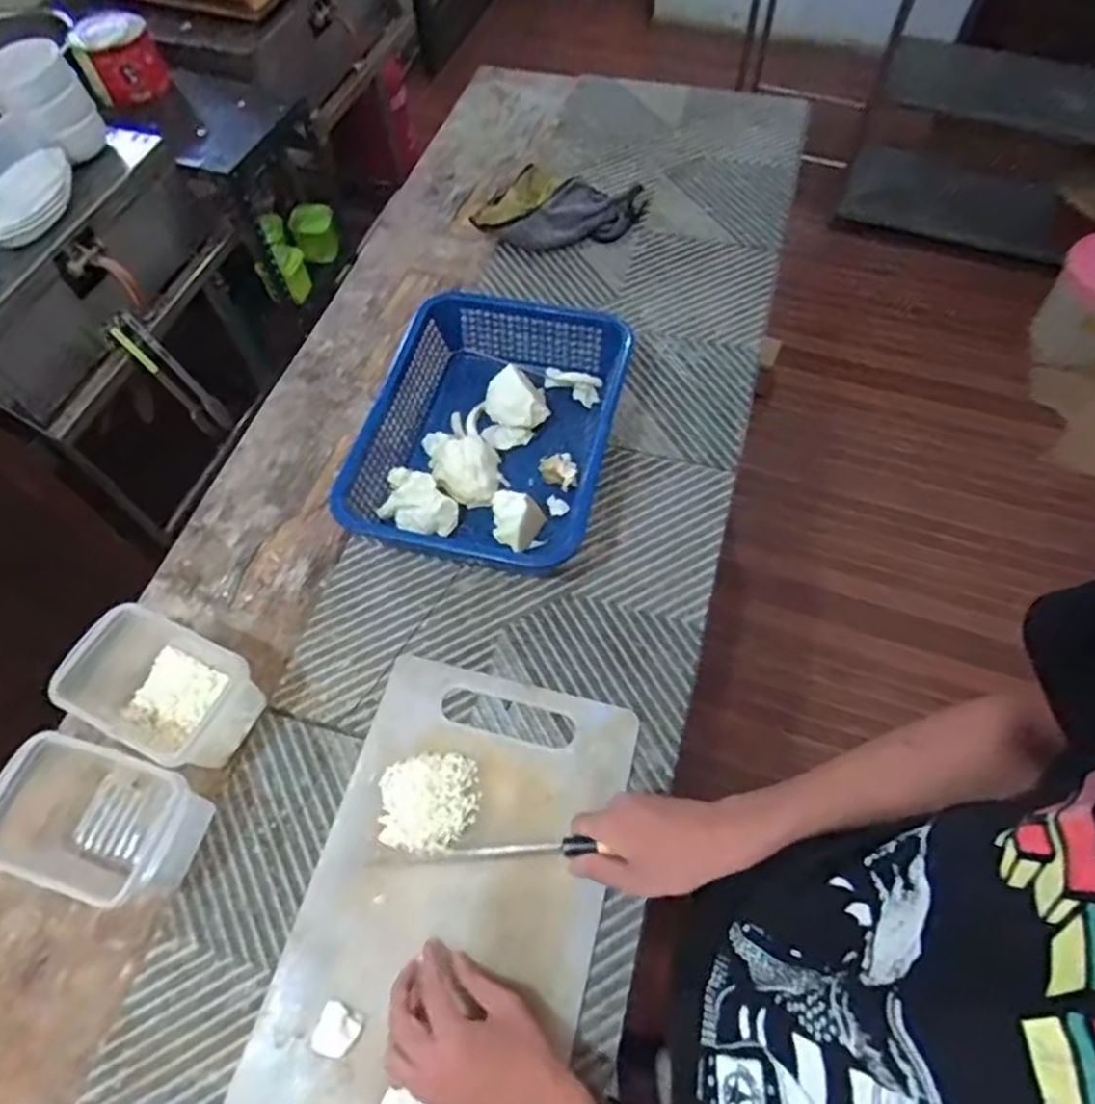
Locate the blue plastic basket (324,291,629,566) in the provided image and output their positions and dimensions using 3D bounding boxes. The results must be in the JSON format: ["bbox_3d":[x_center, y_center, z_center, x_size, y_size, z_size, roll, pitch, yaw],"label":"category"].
[{"bbox_3d":[-0.061,-0.132,0.772,0.254,0.098,0.323,12,63,8],"label":"blue plastic basket"}]

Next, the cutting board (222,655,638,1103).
[{"bbox_3d":[-0.080,0.297,0.587,0.250,0.016,0.394,13,63,9],"label":"cutting board"}]

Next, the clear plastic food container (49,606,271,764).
[{"bbox_3d":[-0.357,0.130,0.645,0.138,0.096,0.102,22,65,13],"label":"clear plastic food container"}]

